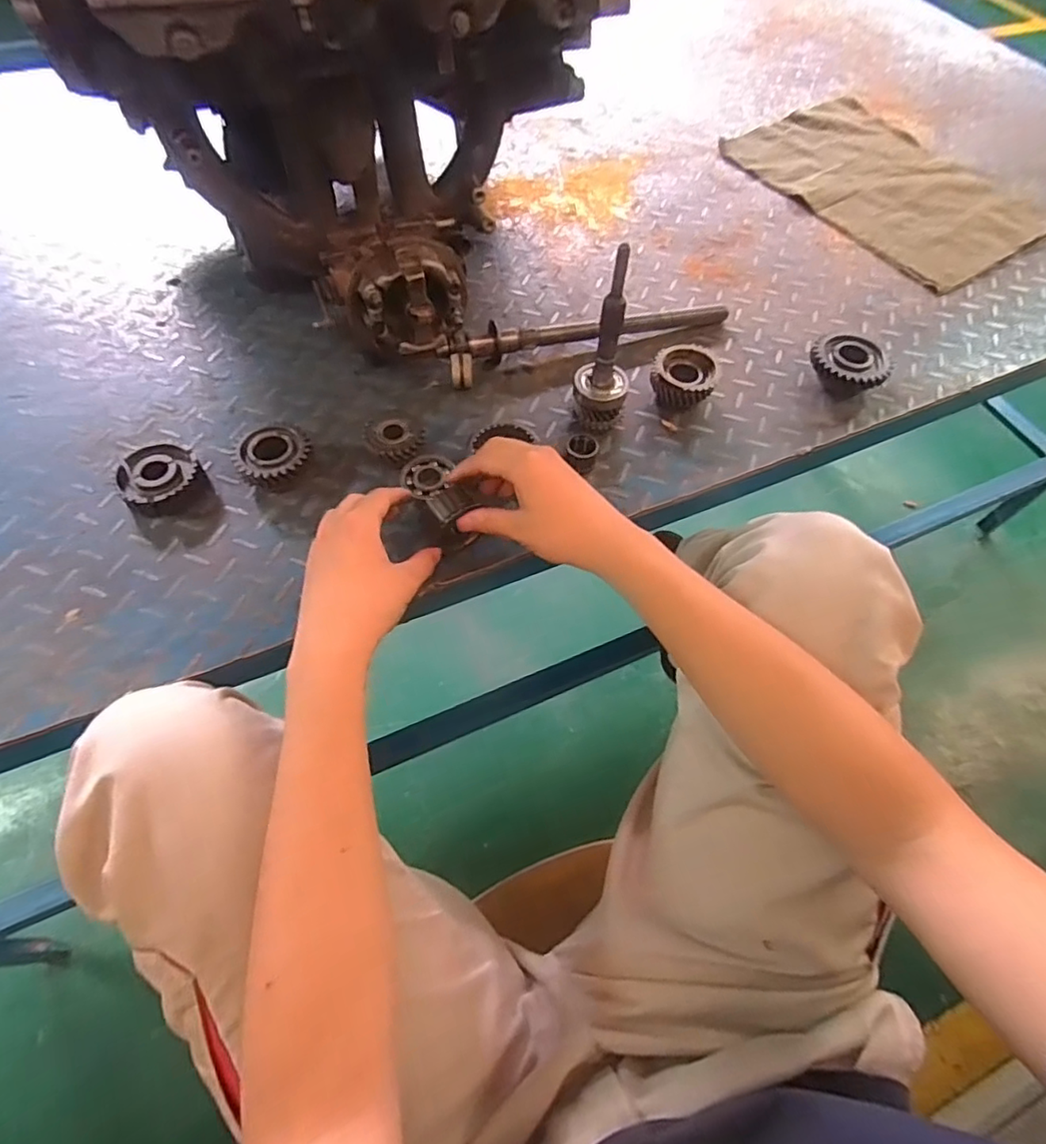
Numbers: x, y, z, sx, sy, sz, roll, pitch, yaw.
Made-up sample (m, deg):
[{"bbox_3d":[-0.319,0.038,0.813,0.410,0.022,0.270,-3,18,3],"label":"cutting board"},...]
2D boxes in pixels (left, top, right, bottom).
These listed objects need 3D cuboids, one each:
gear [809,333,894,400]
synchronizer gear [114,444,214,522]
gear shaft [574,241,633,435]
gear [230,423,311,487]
[{"bbox_3d":[0.344,-0.218,0.631,0.080,0.033,0.080,32,64,15],"label":"gear"},{"bbox_3d":[-0.323,-0.083,0.534,0.068,0.026,0.065,1,60,-2],"label":"synchronizer gear"},{"bbox_3d":[0.077,-0.199,0.532,0.052,0.166,0.047,10,60,3],"label":"gear shaft"},{"bbox_3d":[-0.227,-0.103,0.545,0.067,0.035,0.064,1,60,-2],"label":"gear"}]

